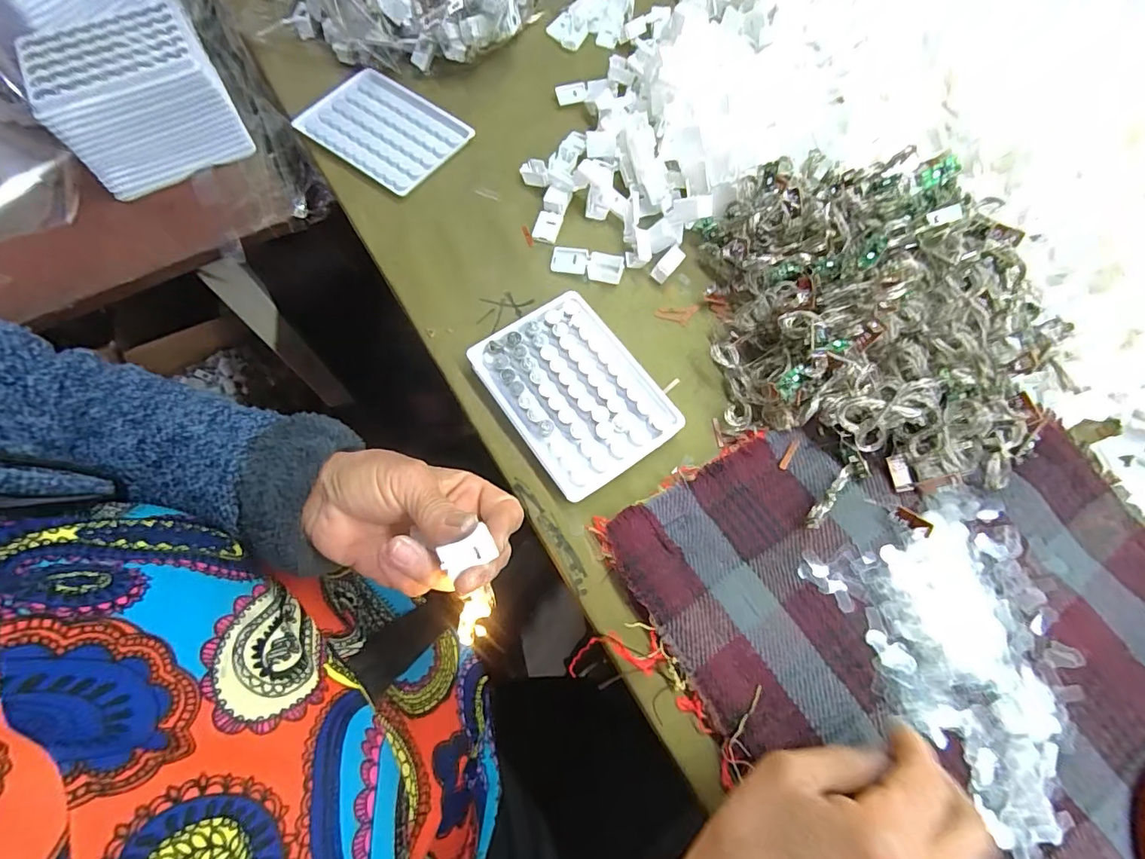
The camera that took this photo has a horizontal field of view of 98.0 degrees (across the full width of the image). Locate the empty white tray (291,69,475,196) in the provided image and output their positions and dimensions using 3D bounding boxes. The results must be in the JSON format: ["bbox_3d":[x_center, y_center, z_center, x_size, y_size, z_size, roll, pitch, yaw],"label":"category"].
[{"bbox_3d":[-0.164,-0.260,0.429,0.125,0.008,0.089,35,76,13],"label":"empty white tray"}]

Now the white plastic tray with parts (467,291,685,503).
[{"bbox_3d":[0.001,-0.027,0.343,0.093,0.018,0.128,-34,73,-9],"label":"white plastic tray with parts"}]

